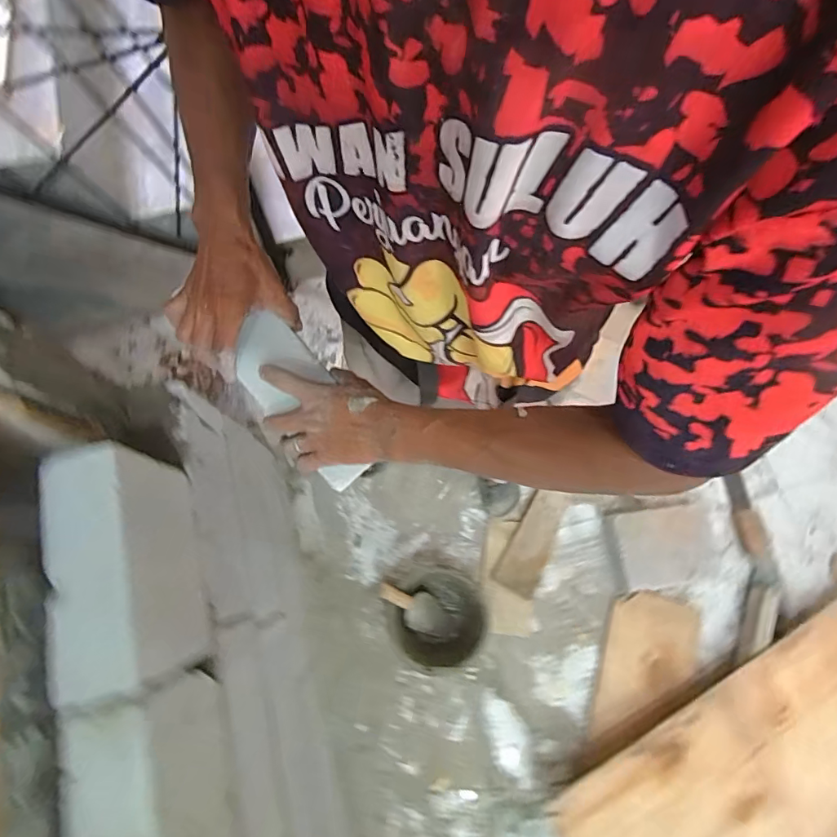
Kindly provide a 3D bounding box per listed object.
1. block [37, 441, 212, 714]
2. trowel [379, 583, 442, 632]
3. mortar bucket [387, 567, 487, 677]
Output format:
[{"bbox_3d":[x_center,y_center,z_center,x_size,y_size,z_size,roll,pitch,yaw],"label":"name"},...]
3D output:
[{"bbox_3d":[-0.334,0.170,0.554,0.079,0.196,0.258,-14,75,-9],"label":"block"},{"bbox_3d":[-0.010,0.457,1.130,0.197,0.043,0.088,38,77,-23],"label":"trowel"},{"bbox_3d":[0.047,0.482,1.139,0.215,0.140,0.222,1,74,-5],"label":"mortar bucket"}]

